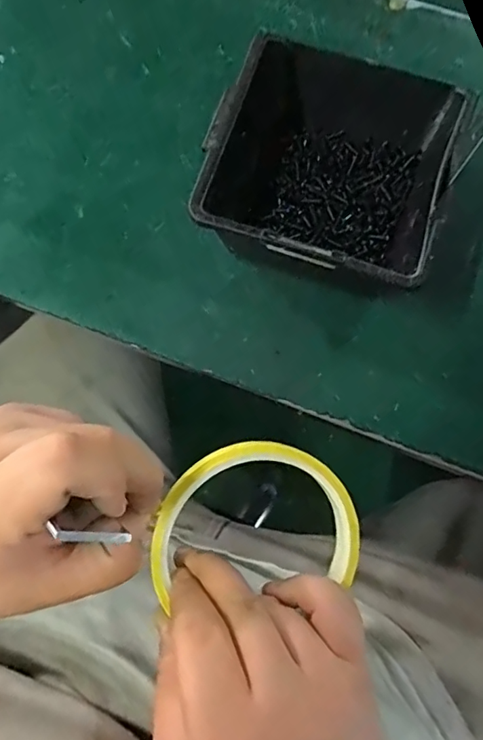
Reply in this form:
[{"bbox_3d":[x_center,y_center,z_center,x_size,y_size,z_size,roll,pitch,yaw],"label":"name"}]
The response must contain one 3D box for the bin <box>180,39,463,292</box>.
[{"bbox_3d":[0.050,-0.112,0.290,0.123,0.062,0.137,14,77,4],"label":"bin"}]

